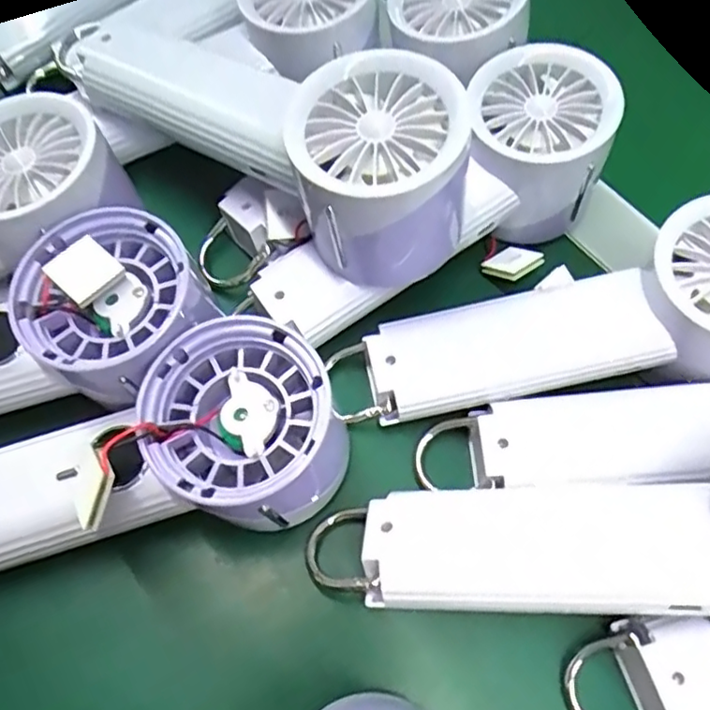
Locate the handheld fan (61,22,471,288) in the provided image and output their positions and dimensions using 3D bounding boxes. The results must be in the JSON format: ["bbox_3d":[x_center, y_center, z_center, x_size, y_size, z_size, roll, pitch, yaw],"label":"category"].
[{"bbox_3d":[-0.025,-0.081,0.246,0.137,0.072,0.060,24,66,8],"label":"handheld fan"}]

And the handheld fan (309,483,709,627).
[{"bbox_3d":[0.080,0.066,0.211,0.200,0.058,0.078,-9,64,19],"label":"handheld fan"}]

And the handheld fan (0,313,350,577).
[{"bbox_3d":[-0.093,0.046,0.208,0.182,0.040,0.065,-21,68,-12],"label":"handheld fan"}]

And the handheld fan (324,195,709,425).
[{"bbox_3d":[0.086,-0.010,0.249,0.180,0.063,0.066,-10,66,-7],"label":"handheld fan"}]

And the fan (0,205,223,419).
[{"bbox_3d":[-0.144,0.007,0.239,0.187,0.047,0.065,-21,67,1],"label":"fan"}]

